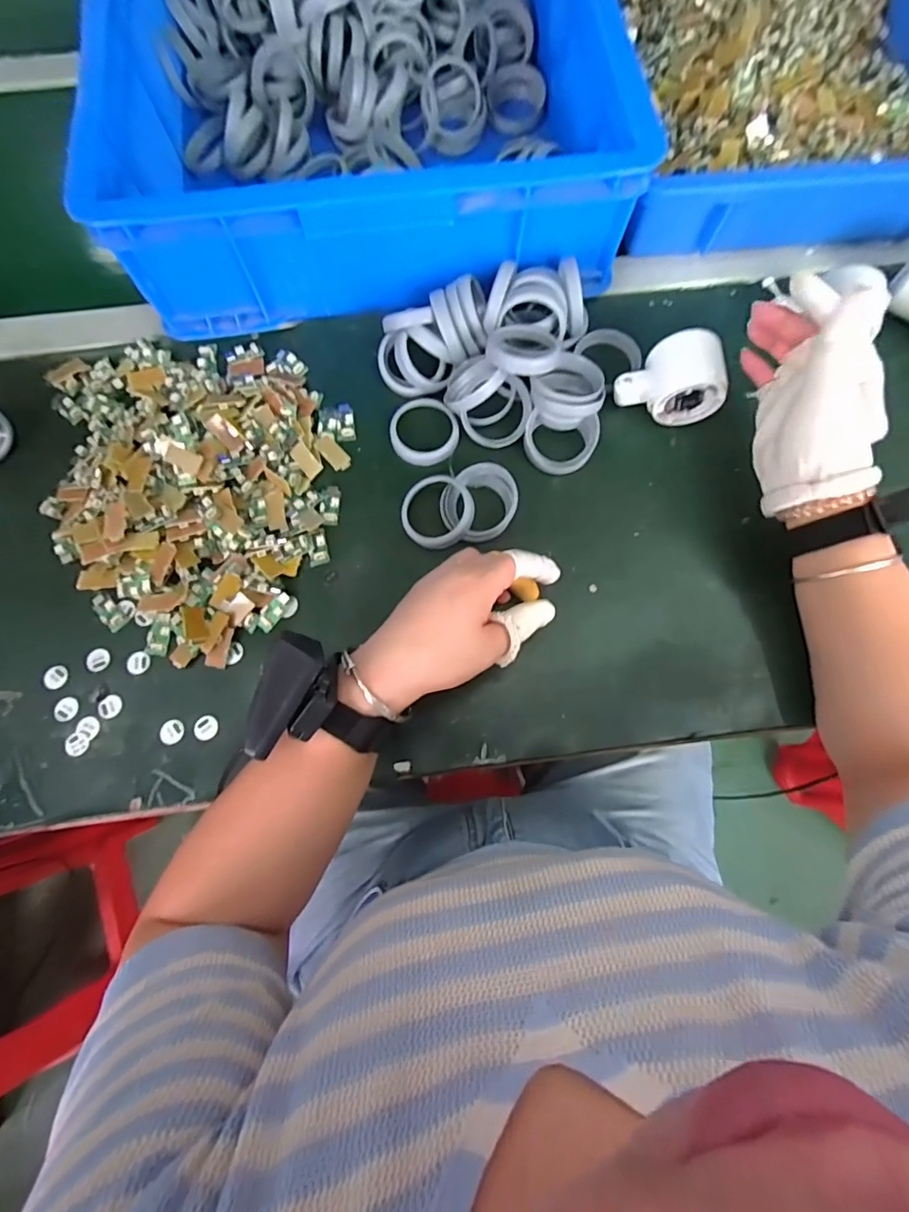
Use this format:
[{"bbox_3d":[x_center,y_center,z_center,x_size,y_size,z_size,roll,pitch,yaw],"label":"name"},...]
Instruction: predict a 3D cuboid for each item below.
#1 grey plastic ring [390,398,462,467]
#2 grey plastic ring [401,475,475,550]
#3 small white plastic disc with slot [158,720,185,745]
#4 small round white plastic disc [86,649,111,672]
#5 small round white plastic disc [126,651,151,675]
[{"bbox_3d":[-0.026,-0.150,0.441,0.057,0.007,0.060,0,76,2],"label":"grey plastic ring"},{"bbox_3d":[-0.014,-0.077,0.411,0.057,0.010,0.059,0,76,2],"label":"grey plastic ring"},{"bbox_3d":[-0.209,0.093,0.378,0.017,0.004,0.017,0,76,2],"label":"small white plastic disc with slot"},{"bbox_3d":[-0.275,0.042,0.394,0.016,0.004,0.018,8,76,4],"label":"small round white plastic disc"},{"bbox_3d":[-0.243,0.044,0.393,0.018,0.004,0.016,-15,76,-2],"label":"small round white plastic disc"}]

